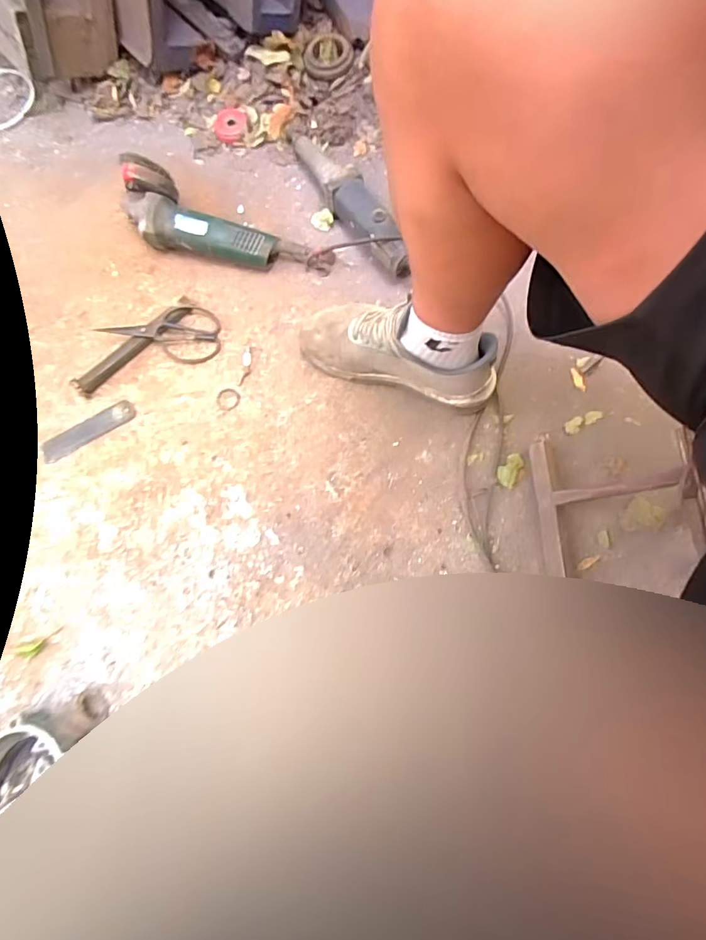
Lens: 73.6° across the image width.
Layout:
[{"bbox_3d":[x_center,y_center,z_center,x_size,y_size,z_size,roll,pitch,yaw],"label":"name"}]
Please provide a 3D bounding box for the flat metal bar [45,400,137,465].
[{"bbox_3d":[-0.405,-0.060,0.726,0.146,0.004,0.036,-30,76,-7],"label":"flat metal bar"}]

